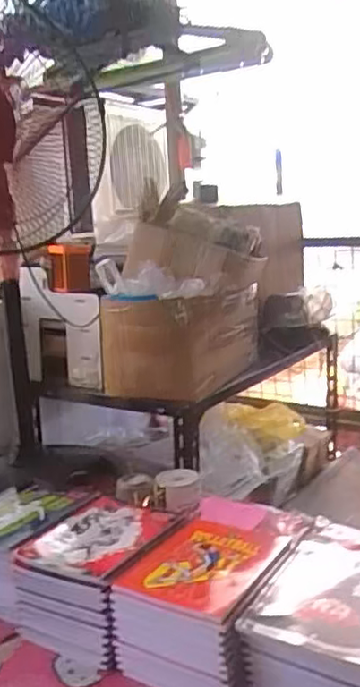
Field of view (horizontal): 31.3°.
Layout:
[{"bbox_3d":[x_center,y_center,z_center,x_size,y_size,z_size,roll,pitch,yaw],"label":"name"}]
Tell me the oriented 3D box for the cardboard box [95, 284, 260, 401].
[{"bbox_3d":[0.014,-0.017,1.490,0.230,0.205,0.375,3,13,33],"label":"cardboard box"}]

